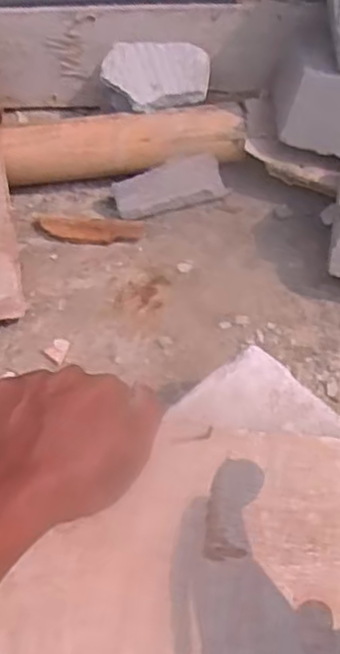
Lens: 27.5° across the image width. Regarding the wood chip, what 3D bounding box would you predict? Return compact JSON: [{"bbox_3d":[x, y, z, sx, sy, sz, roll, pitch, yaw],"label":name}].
[{"bbox_3d":[-0.080,-0.097,0.688,0.106,0.009,0.024,4,68,2],"label":"wood chip"}]

